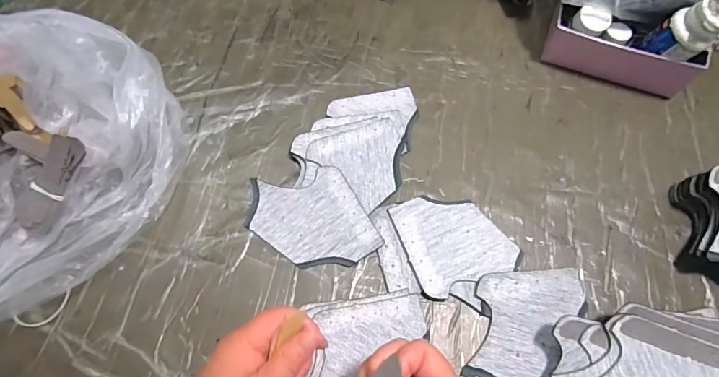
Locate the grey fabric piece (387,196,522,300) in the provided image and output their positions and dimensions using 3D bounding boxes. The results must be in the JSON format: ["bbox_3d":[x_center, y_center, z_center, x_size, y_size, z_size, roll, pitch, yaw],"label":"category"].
[{"bbox_3d":[0.099,0.051,0.444,0.110,0.008,0.105,-21,65,-11],"label":"grey fabric piece"}]

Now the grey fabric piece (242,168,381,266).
[{"bbox_3d":[-0.049,0.031,0.441,0.125,0.004,0.103,-11,70,-2],"label":"grey fabric piece"}]

